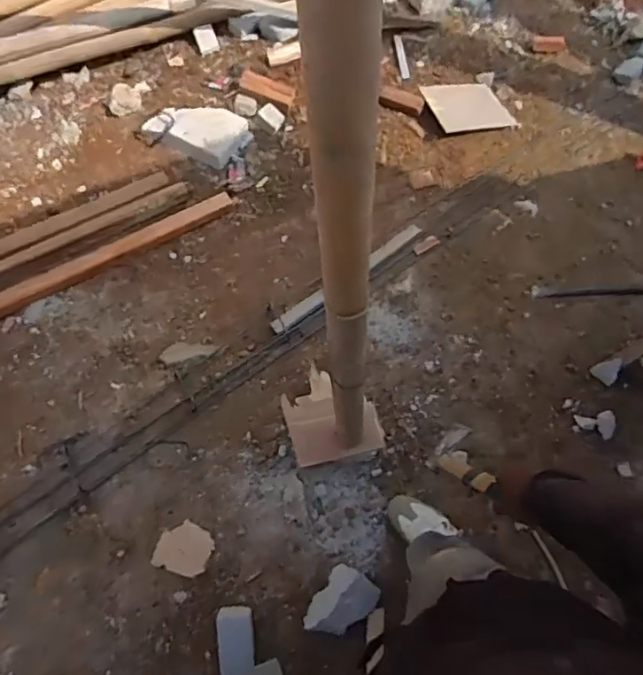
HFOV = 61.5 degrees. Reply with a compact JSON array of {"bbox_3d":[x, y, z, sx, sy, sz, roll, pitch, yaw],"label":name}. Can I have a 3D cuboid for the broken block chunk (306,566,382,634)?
[{"bbox_3d":[0.050,0.638,1.287,0.125,0.058,0.165,34,69,16],"label":"broken block chunk"}]

